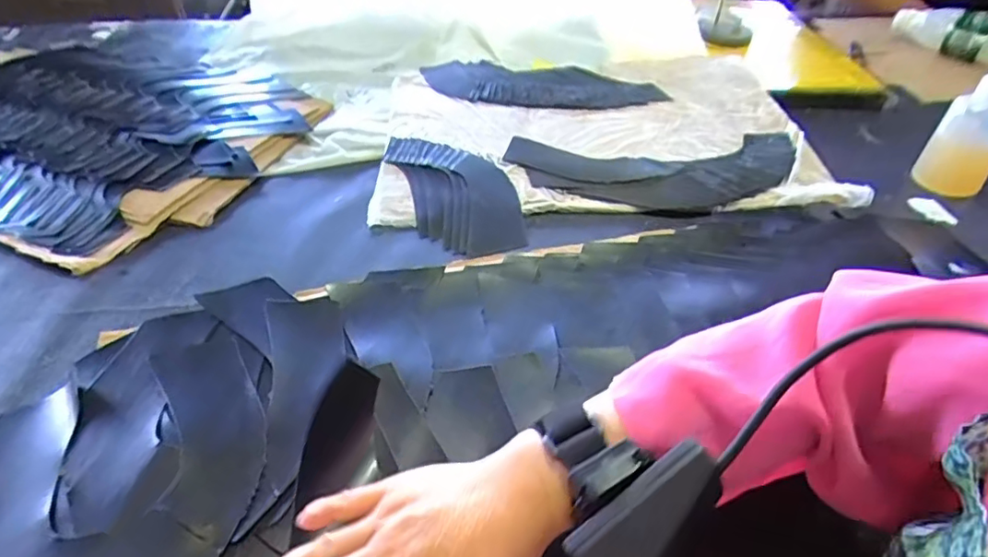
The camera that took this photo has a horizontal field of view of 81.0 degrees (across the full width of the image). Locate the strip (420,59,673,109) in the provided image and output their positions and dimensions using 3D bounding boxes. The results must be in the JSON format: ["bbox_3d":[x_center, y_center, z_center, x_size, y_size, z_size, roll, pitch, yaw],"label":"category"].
[{"bbox_3d":[0.055,-0.252,0.759,0.324,0.018,0.133,15,43,19],"label":"strip"}]

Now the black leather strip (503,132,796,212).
[{"bbox_3d":[0.170,-0.116,0.610,0.301,0.014,0.129,-1,39,2],"label":"black leather strip"}]

